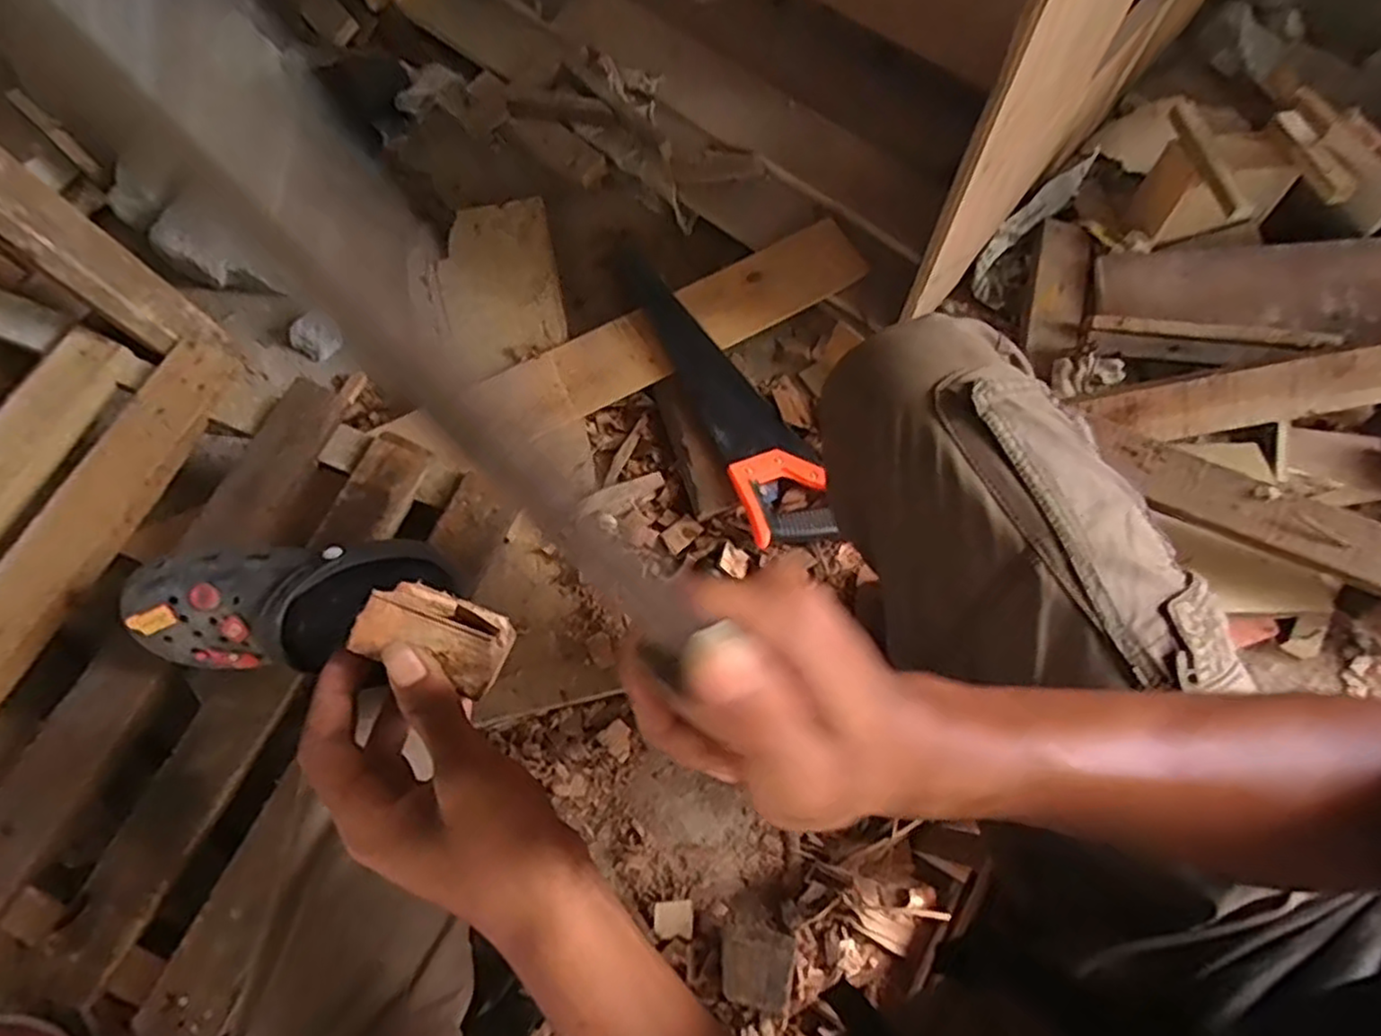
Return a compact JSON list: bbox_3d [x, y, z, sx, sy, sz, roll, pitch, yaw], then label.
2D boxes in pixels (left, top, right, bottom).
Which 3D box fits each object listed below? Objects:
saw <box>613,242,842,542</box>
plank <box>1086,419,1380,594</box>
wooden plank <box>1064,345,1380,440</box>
[{"bbox_3d":[0.033,-0.173,0.837,0.099,0.024,0.444,-24,70,-8],"label":"saw"},{"bbox_3d":[0.721,0.061,0.684,0.689,0.024,0.060,22,96,5],"label":"plank"},{"bbox_3d":[0.723,-0.151,0.763,0.597,0.038,0.069,-9,113,2],"label":"wooden plank"}]

